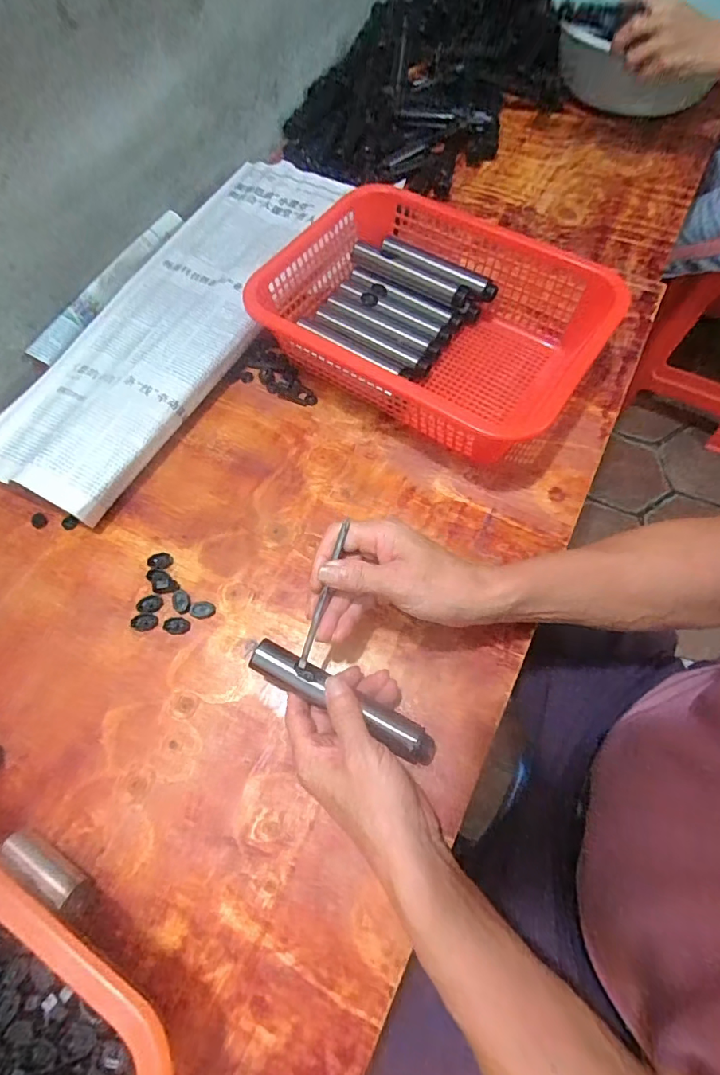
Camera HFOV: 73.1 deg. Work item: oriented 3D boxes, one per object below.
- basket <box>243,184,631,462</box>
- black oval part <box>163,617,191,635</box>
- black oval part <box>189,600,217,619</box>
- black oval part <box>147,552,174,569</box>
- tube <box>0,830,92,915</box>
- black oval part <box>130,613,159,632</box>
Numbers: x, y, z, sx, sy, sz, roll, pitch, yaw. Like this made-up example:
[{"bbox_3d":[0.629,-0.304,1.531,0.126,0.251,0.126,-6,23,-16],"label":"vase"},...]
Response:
[{"bbox_3d":[0.078,-0.231,0.534,0.334,0.097,0.255,32,70,15],"label":"basket"},{"bbox_3d":[-0.166,0.080,0.440,0.023,0.007,0.015,2,63,2],"label":"black oval part"},{"bbox_3d":[-0.145,0.066,0.445,0.022,0.006,0.016,-8,63,-3],"label":"black oval part"},{"bbox_3d":[-0.193,0.022,0.468,0.023,0.005,0.017,3,63,3],"label":"black oval part"},{"bbox_3d":[-0.231,0.244,0.355,0.075,0.024,0.019,26,66,13],"label":"tube"},{"bbox_3d":[-0.196,0.077,0.442,0.023,0.005,0.015,-7,63,-2],"label":"black oval part"}]

